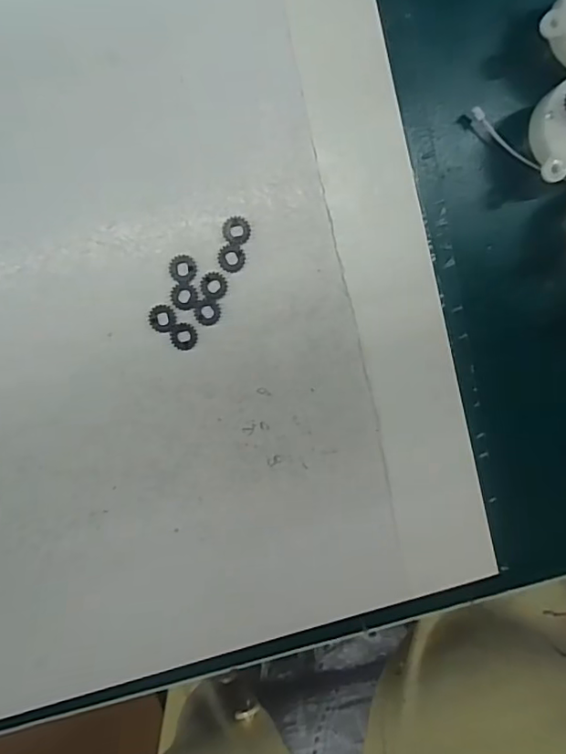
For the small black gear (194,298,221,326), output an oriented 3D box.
[{"bbox_3d":[-0.029,-0.025,0.211,0.010,0.004,0.010,-1,100,-5],"label":"small black gear"}]

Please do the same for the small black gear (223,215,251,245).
[{"bbox_3d":[-0.017,-0.055,0.207,0.011,0.004,0.010,-5,100,-4],"label":"small black gear"}]

